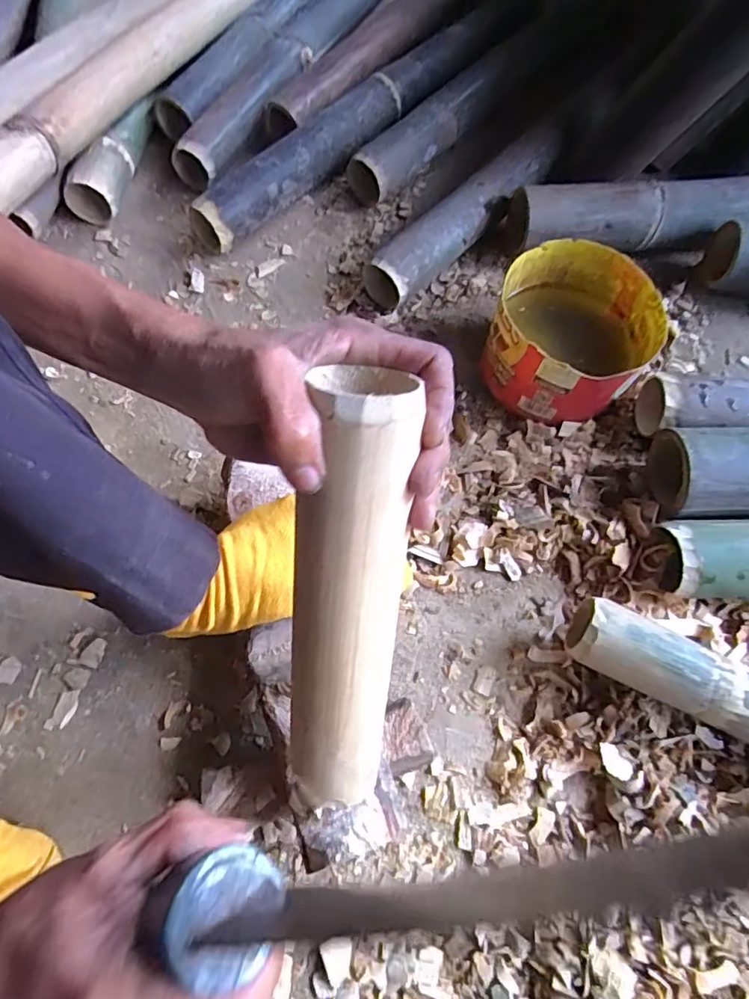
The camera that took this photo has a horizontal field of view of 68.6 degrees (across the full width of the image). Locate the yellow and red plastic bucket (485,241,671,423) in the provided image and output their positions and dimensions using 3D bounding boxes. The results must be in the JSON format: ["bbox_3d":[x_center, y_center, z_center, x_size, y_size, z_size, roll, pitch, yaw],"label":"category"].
[{"bbox_3d":[0.190,-0.157,0.539,0.148,0.099,0.140,1,66,-2],"label":"yellow and red plastic bucket"}]

